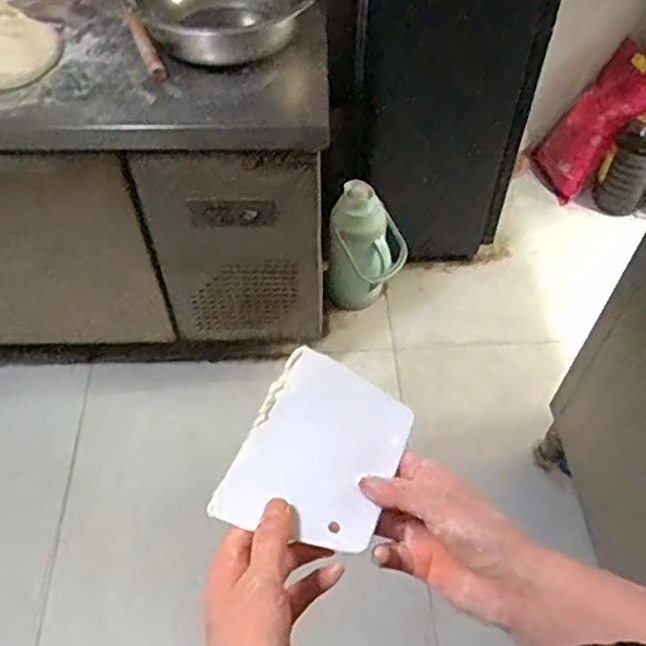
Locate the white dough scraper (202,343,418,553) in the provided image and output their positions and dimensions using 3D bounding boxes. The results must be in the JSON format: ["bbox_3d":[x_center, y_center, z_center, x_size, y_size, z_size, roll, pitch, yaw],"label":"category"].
[{"bbox_3d":[0.000,0.081,0.424,0.095,0.006,0.128,21,55,8],"label":"white dough scraper"}]

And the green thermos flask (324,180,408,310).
[{"bbox_3d":[0.118,-0.182,1.672,0.175,0.334,0.133,-38,58,-27],"label":"green thermos flask"}]

